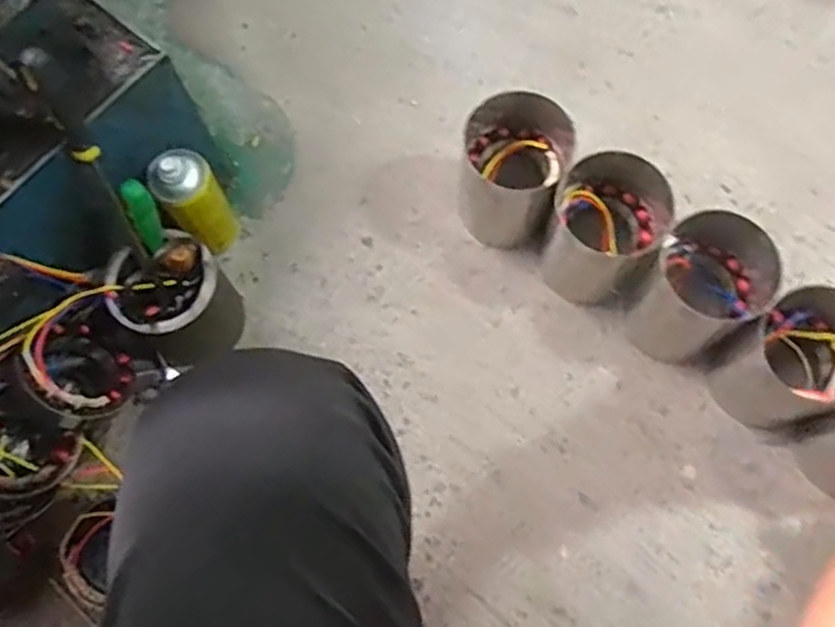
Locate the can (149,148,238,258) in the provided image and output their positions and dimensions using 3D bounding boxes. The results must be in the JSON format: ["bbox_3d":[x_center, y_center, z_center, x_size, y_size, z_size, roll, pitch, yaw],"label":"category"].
[{"bbox_3d":[-0.248,-0.121,0.861,0.063,0.171,0.059,0,73,1],"label":"can"}]

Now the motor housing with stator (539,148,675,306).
[{"bbox_3d":[0.209,-0.091,0.854,0.117,0.161,0.109,0,73,0],"label":"motor housing with stator"}]

